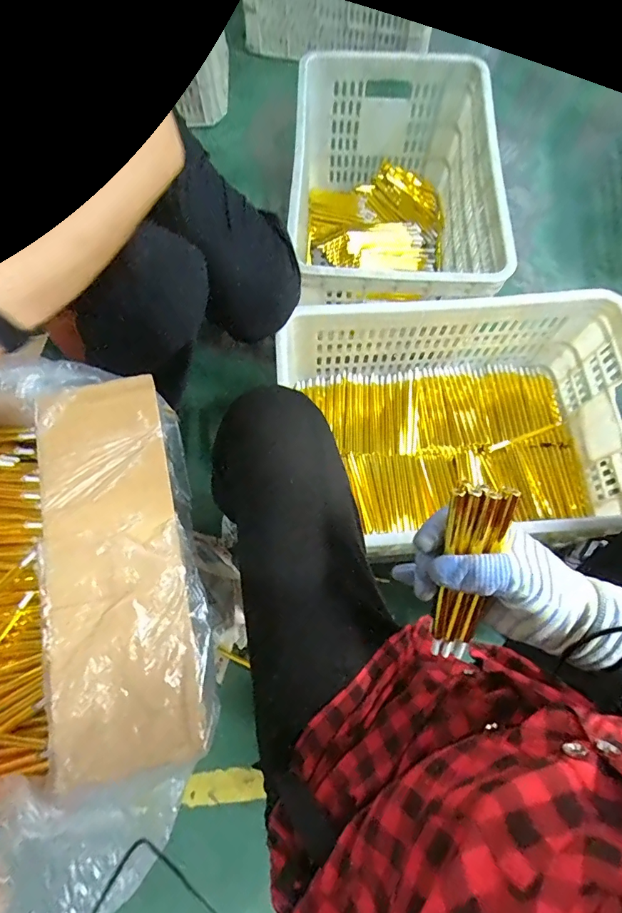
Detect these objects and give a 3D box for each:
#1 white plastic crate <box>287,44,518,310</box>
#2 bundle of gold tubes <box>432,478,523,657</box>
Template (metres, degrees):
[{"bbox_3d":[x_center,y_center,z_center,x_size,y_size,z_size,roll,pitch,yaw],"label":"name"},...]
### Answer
[{"bbox_3d":[0.142,-0.478,0.880,0.347,0.296,0.618,2,71,-1],"label":"white plastic crate"},{"bbox_3d":[0.121,0.091,0.341,0.044,0.152,0.019,3,26,-1],"label":"bundle of gold tubes"}]

